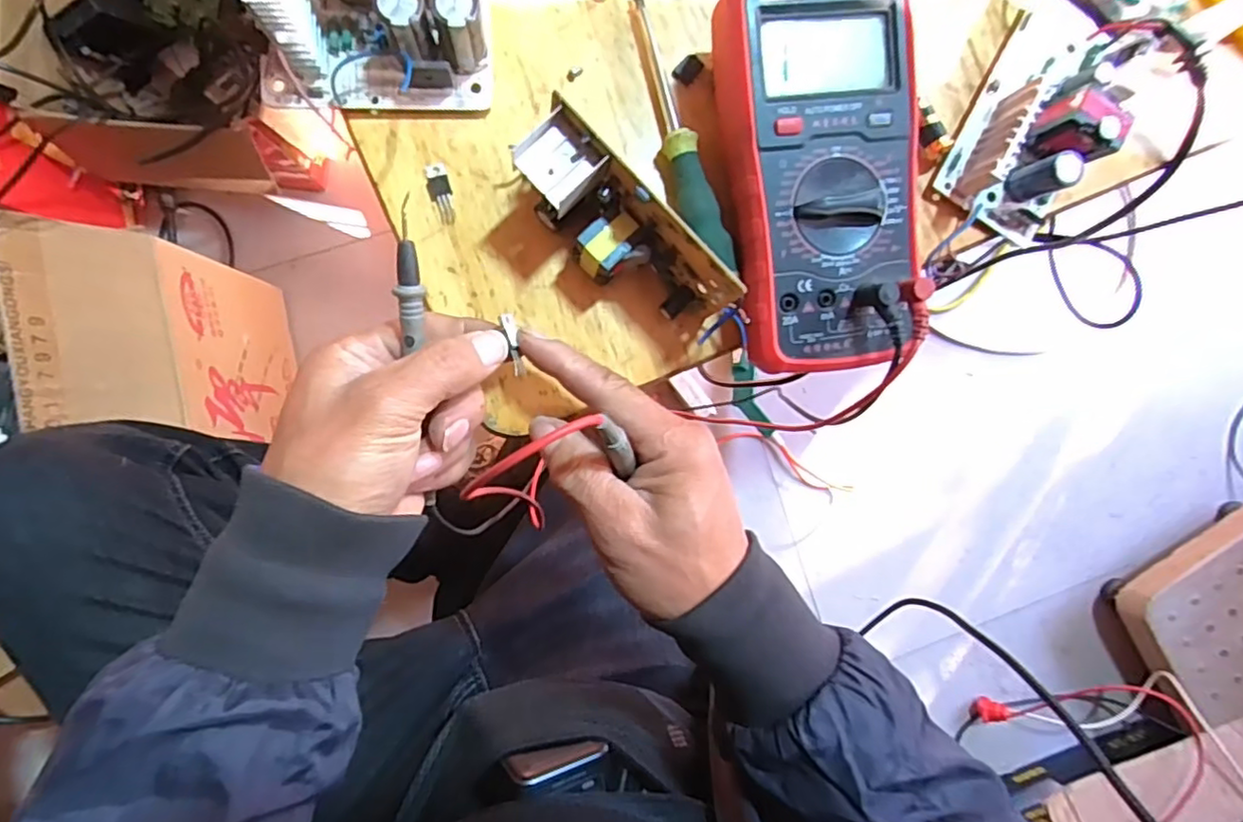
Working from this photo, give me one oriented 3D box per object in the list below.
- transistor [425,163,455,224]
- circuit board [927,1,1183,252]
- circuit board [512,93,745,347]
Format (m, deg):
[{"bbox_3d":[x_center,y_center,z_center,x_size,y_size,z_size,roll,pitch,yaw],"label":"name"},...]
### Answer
[{"bbox_3d":[-0.092,-0.110,0.324,0.011,0.004,0.029,-10,91,-6],"label":"transistor"},{"bbox_3d":[0.227,-0.159,0.336,0.066,0.036,0.121,29,87,-5],"label":"circuit board"},{"bbox_3d":[0.008,-0.081,0.305,0.131,0.063,0.045,38,86,-5],"label":"circuit board"}]

